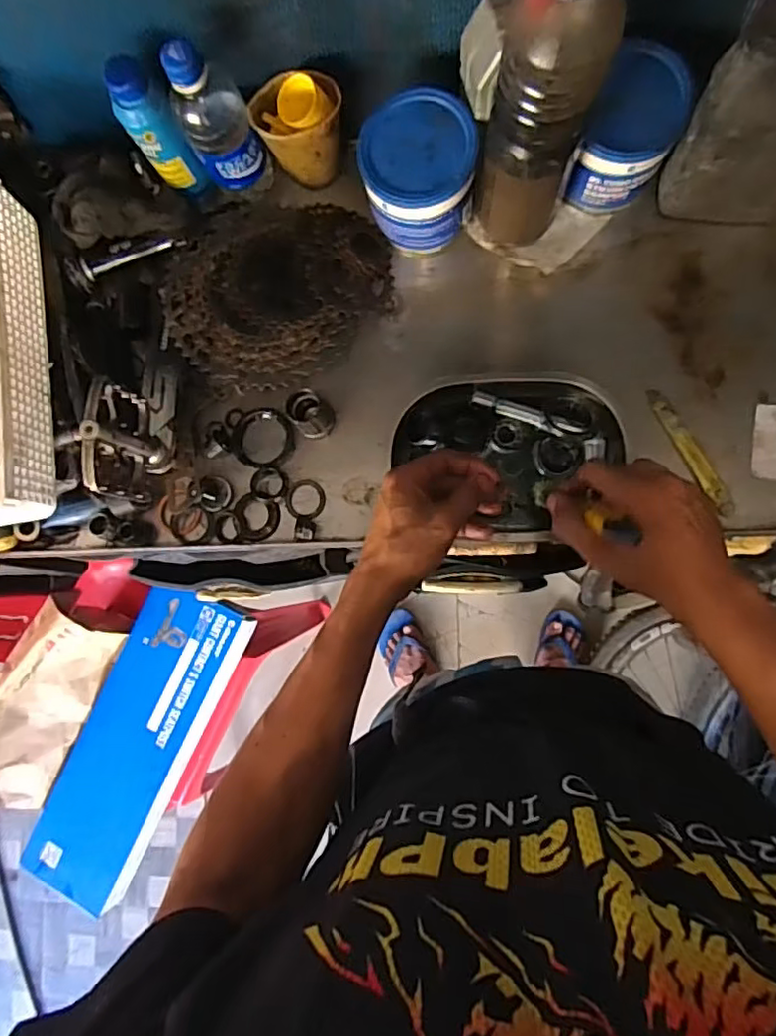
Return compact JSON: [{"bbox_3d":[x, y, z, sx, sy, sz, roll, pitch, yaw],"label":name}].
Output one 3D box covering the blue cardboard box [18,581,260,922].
[{"bbox_3d":[-0.401,0.355,0.980,0.186,0.038,0.504,23,87,9],"label":"blue cardboard box"}]

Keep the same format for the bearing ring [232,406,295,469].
[{"bbox_3d":[-0.126,-0.081,0.609,0.064,0.012,0.058,17,86,9],"label":"bearing ring"}]

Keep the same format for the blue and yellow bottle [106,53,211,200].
[{"bbox_3d":[-0.208,-0.348,0.564,0.043,0.133,0.042,-1,84,7],"label":"blue and yellow bottle"}]

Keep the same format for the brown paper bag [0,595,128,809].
[{"bbox_3d":[-0.544,0.292,0.940,0.065,0.167,0.331,25,87,35],"label":"brown paper bag"}]

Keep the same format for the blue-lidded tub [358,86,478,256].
[{"bbox_3d":[0.031,-0.314,0.573,0.098,0.106,0.095,-1,84,7],"label":"blue-lidded tub"}]

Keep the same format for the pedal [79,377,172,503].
[{"bbox_3d":[-0.238,-0.065,0.553,0.035,0.129,0.094,13,85,9],"label":"pedal"}]

